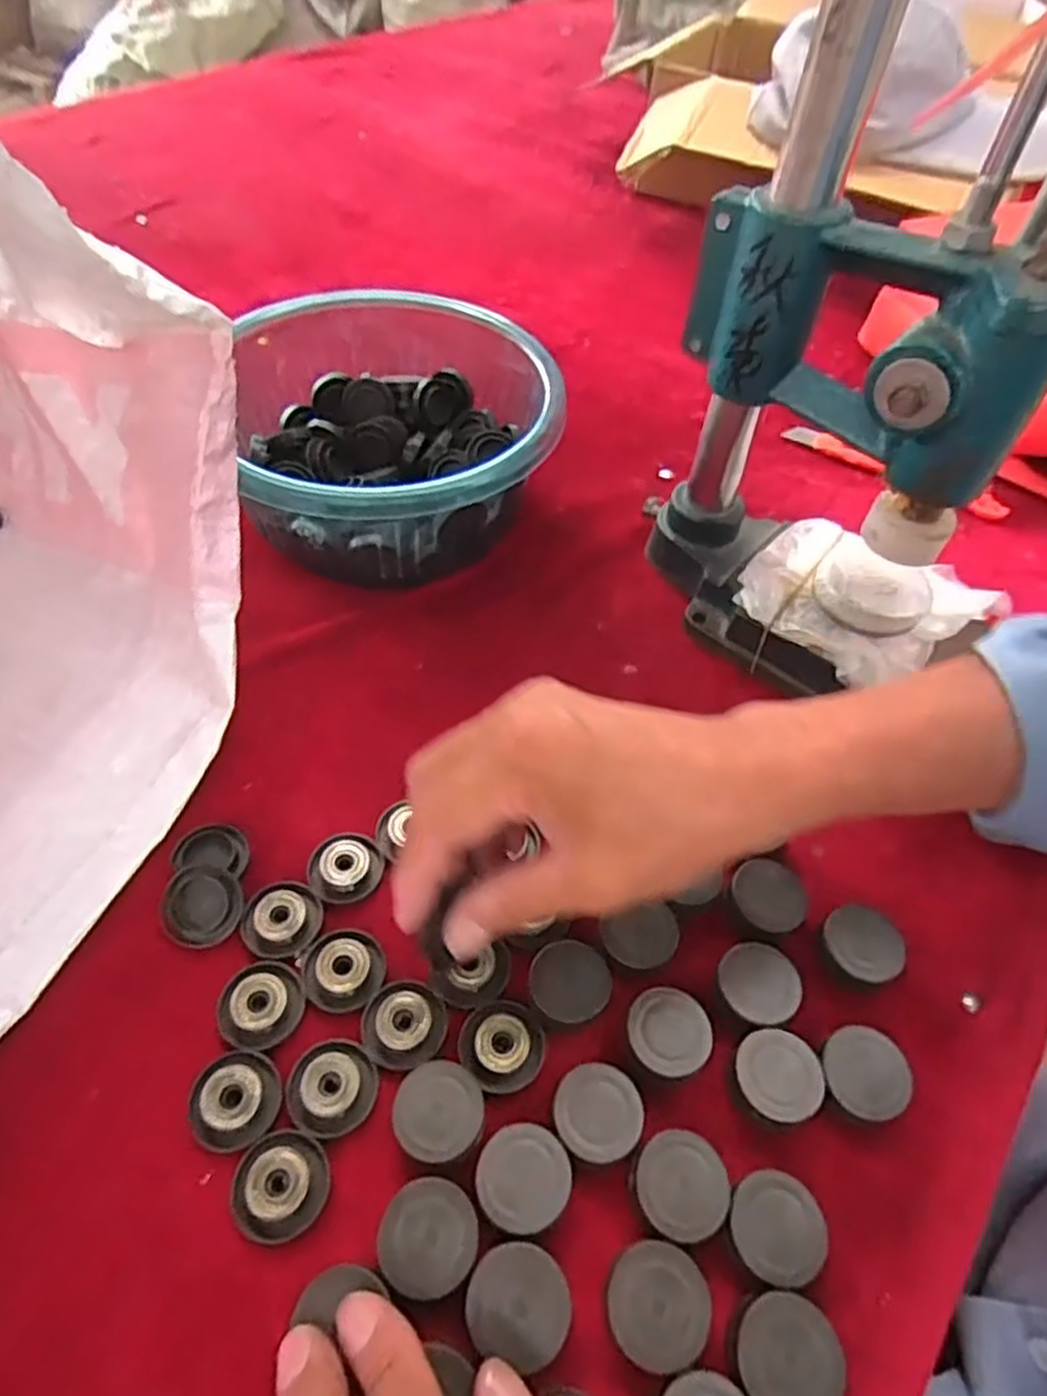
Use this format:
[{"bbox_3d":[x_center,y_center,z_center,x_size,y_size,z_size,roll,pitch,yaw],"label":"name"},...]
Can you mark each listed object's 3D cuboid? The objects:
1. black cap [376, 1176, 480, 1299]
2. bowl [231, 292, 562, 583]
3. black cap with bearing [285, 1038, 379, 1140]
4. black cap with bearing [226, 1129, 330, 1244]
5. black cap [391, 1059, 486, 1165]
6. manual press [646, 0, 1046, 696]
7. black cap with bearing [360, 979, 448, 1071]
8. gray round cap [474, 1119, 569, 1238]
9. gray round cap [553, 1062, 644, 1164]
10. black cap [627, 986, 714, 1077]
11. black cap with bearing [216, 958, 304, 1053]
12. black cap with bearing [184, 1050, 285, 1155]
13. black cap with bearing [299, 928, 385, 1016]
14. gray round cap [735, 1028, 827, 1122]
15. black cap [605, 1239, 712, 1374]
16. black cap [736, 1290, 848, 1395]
[{"bbox_3d":[-0.032,0.182,0.256,0.031,0.019,0.031,2,52,-3],"label":"black cap"},{"bbox_3d":[-0.076,-0.155,0.466,0.179,0.090,0.205,-13,55,-14],"label":"bowl"},{"bbox_3d":[-0.071,0.145,0.283,0.031,0.009,0.032,2,52,-3],"label":"black cap with bearing"},{"bbox_3d":[-0.085,0.170,0.265,0.032,0.009,0.032,2,52,-3],"label":"black cap with bearing"},{"bbox_3d":[-0.031,0.152,0.278,0.032,0.013,0.032,2,52,-3],"label":"black cap"},{"bbox_3d":[0.177,-0.166,0.325,0.131,0.359,0.187,-26,59,-22],"label":"manual press"},{"bbox_3d":[-0.048,0.129,0.301,0.032,0.012,0.032,2,52,-3],"label":"black cap with bearing"},{"bbox_3d":[0.000,0.169,0.268,0.031,0.016,0.031,2,52,-3],"label":"gray round cap"},{"bbox_3d":[0.028,0.154,0.281,0.031,0.010,0.033,2,52,-3],"label":"gray round cap"},{"bbox_3d":[0.057,0.131,0.297,0.032,0.009,0.031,2,52,-3],"label":"black cap"},{"bbox_3d":[-0.105,0.121,0.301,0.031,0.007,0.033,2,52,-3],"label":"black cap with bearing"},{"bbox_3d":[-0.107,0.147,0.279,0.030,0.009,0.032,2,52,-3],"label":"black cap with bearing"},{"bbox_3d":[-0.075,0.110,0.311,0.034,0.005,0.033,2,52,-3],"label":"black cap with bearing"},{"bbox_3d":[0.097,0.145,0.291,0.031,0.011,0.031,2,52,-3],"label":"gray round cap"},{"bbox_3d":[0.043,0.199,0.249,0.031,0.020,0.032,2,52,-3],"label":"black cap"},{"bbox_3d":[0.084,0.211,0.242,0.033,0.014,0.032,2,52,-3],"label":"black cap"}]

